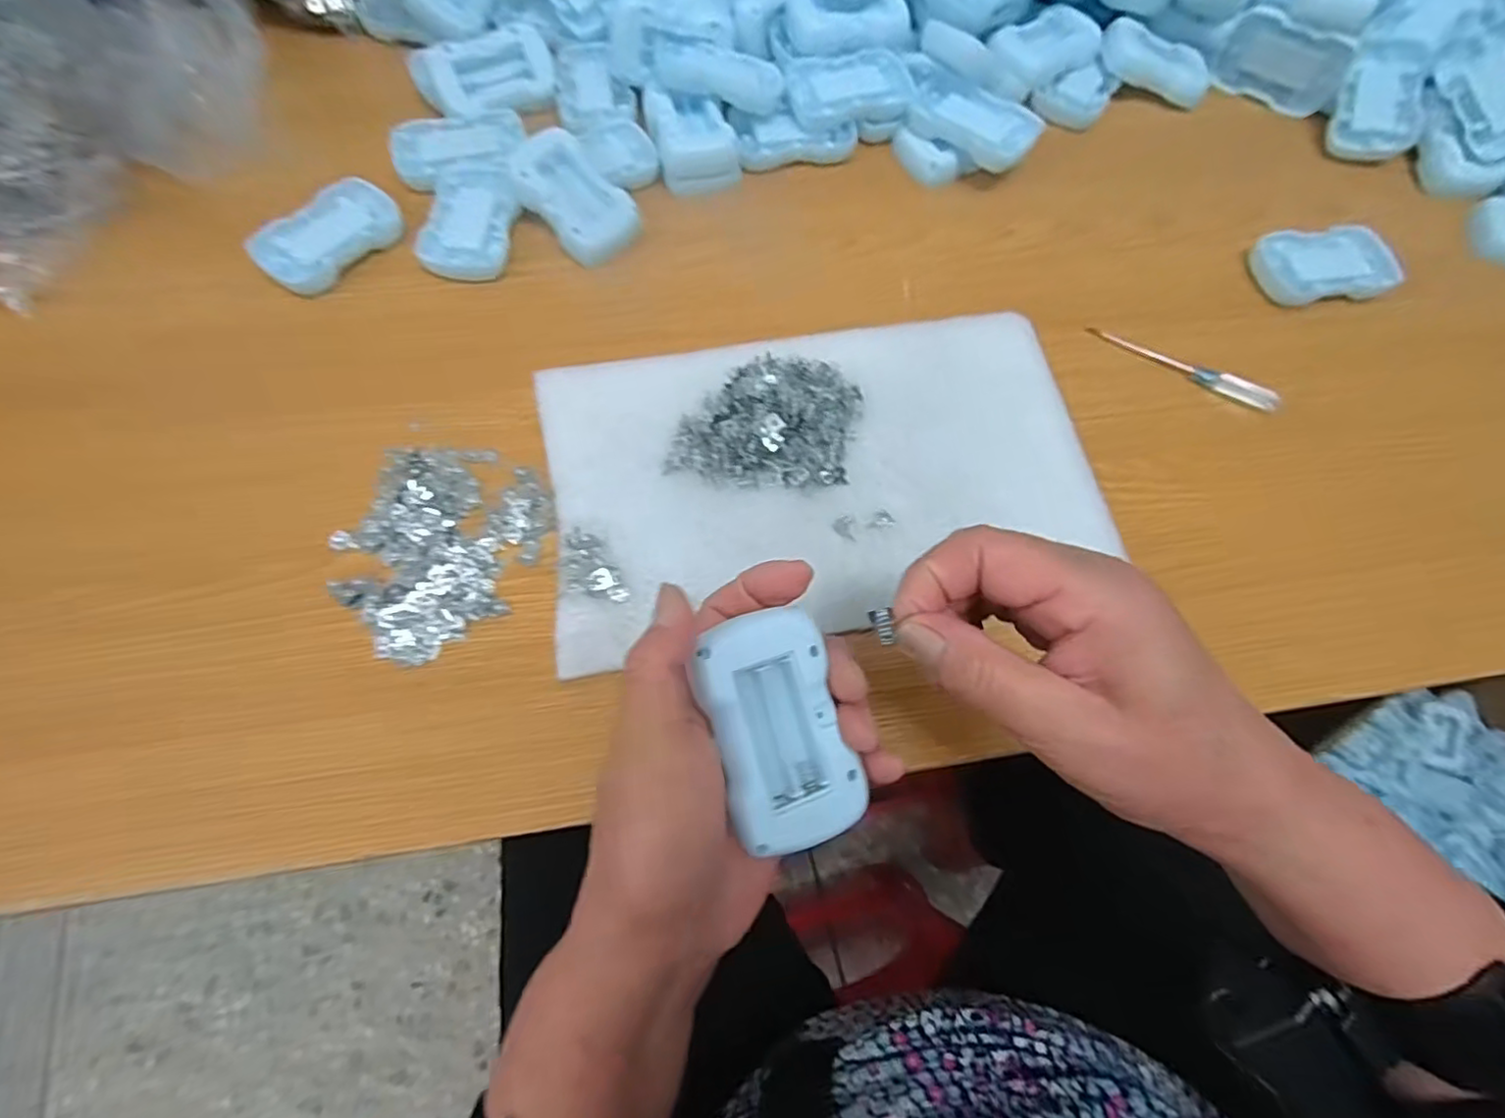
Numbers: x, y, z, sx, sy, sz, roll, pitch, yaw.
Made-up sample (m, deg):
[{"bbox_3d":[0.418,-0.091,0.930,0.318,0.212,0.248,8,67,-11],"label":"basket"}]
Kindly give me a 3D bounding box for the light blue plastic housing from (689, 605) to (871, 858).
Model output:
[{"bbox_3d":[0.008,0.064,0.244,0.047,0.020,0.083,-15,87,-20],"label":"light blue plastic housing"}]

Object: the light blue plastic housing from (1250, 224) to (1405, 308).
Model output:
[{"bbox_3d":[0.384,-0.197,0.439,0.081,0.019,0.052,-7,68,-5],"label":"light blue plastic housing"}]

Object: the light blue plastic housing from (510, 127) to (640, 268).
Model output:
[{"bbox_3d":[-0.115,-0.234,0.422,0.052,0.019,0.085,-42,88,-11],"label":"light blue plastic housing"}]

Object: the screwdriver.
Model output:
[{"bbox_3d":[0.271,-0.123,0.410,0.116,0.014,0.012,32,74,10],"label":"screwdriver"}]

